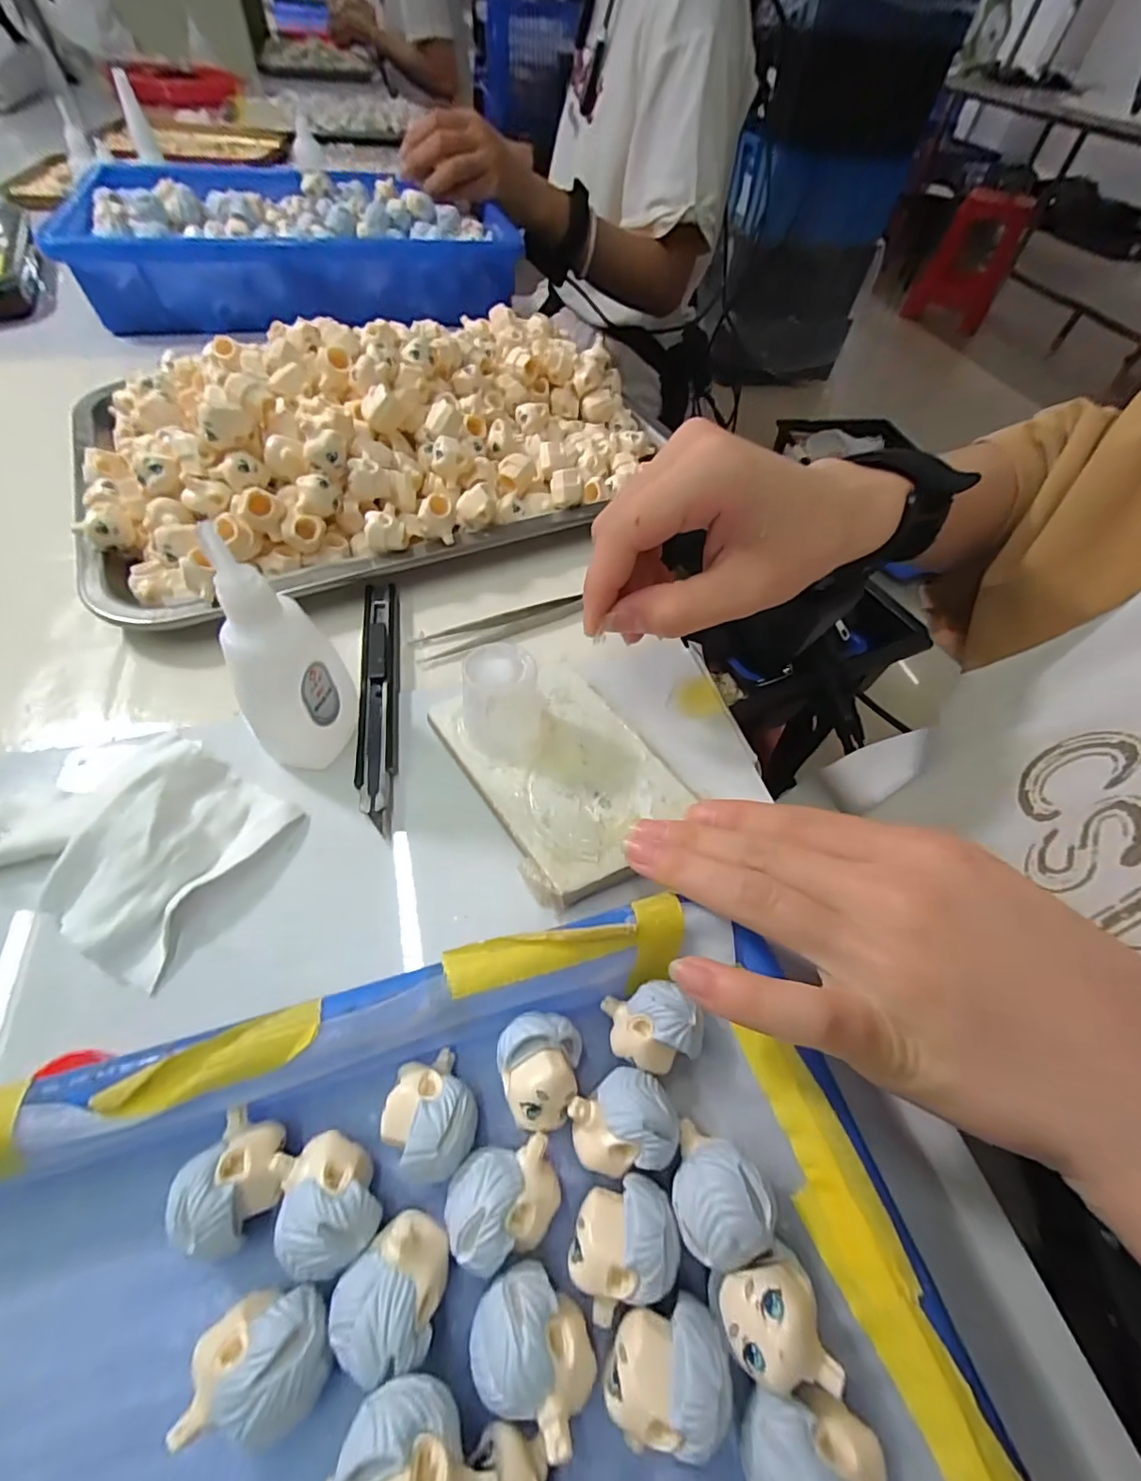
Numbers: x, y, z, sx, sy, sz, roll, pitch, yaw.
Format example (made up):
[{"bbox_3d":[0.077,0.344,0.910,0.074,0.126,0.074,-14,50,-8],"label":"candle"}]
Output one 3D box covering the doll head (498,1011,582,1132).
[{"bbox_3d":[-0.009,0.094,0.153,0.022,0.017,0.027,8,55,1],"label":"doll head"}]

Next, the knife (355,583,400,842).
[{"bbox_3d":[-0.088,-0.024,0.244,0.017,0.007,0.143,-6,56,-9],"label":"knife"}]

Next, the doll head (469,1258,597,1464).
[{"bbox_3d":[-0.008,0.137,0.122,0.028,0.019,0.022,34,59,18],"label":"doll head"}]

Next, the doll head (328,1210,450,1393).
[{"bbox_3d":[-0.040,0.128,0.124,0.023,0.016,0.026,37,60,19],"label":"doll head"}]

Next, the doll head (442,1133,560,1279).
[{"bbox_3d":[-0.017,0.116,0.135,0.028,0.018,0.021,-13,57,-14],"label":"doll head"}]

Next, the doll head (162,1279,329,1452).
[{"bbox_3d":[-0.068,0.136,0.118,0.028,0.019,0.021,0,55,-5],"label":"doll head"}]

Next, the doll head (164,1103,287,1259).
[{"bbox_3d":[-0.083,0.111,0.135,0.022,0.019,0.024,17,55,7],"label":"doll head"}]

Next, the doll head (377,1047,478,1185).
[{"bbox_3d":[-0.038,0.101,0.145,0.022,0.018,0.027,-31,63,-24],"label":"doll head"}]

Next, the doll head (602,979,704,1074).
[{"bbox_3d":[0.024,0.085,0.159,0.024,0.020,0.023,2,55,-3],"label":"doll head"}]

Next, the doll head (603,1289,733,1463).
[{"bbox_3d":[0.022,0.142,0.121,0.027,0.020,0.021,-12,57,-13],"label":"doll head"}]

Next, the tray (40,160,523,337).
[{"bbox_3d":[-0.255,-0.484,0.518,0.366,0.072,0.236,-12,57,-13],"label":"tray"}]

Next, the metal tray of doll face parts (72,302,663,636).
[{"bbox_3d":[-0.115,-0.196,0.327,0.334,0.068,0.223,-25,61,-14],"label":"metal tray of doll face parts"}]

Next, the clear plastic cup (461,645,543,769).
[{"bbox_3d":[-0.026,-0.014,0.214,0.029,0.038,0.036,0,55,-5],"label":"clear plastic cup"}]

